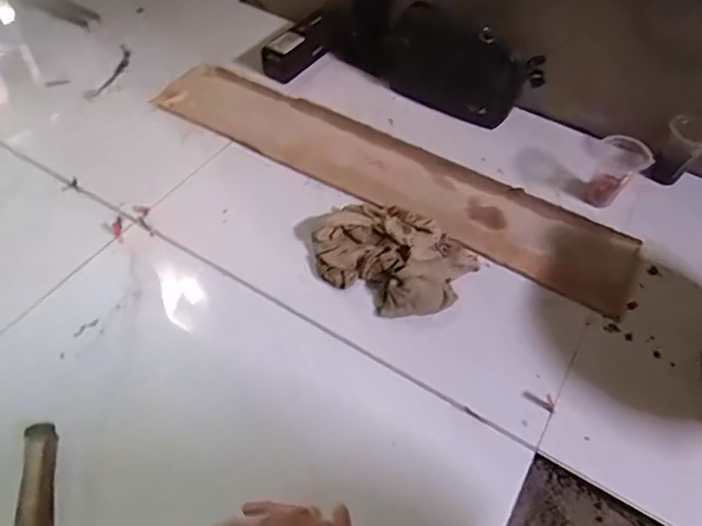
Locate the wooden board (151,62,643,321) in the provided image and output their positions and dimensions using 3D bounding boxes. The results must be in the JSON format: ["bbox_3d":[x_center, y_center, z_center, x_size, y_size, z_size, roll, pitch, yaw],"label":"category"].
[{"bbox_3d":[0.041,-0.158,0.834,0.792,0.016,0.164,28,56,17],"label":"wooden board"}]

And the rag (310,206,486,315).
[{"bbox_3d":[0.052,-0.014,0.709,0.210,0.039,0.160,31,57,19],"label":"rag"}]

